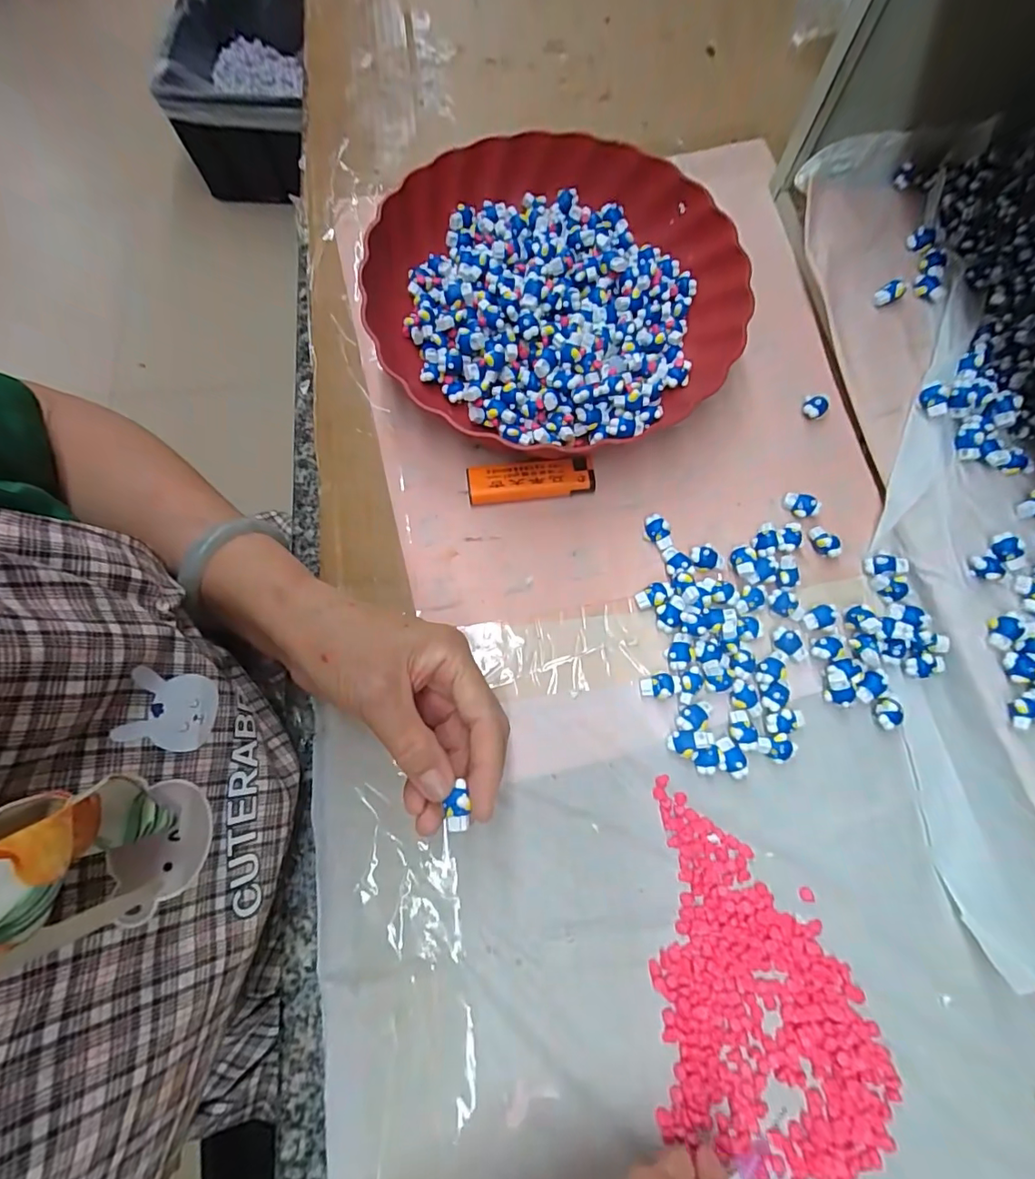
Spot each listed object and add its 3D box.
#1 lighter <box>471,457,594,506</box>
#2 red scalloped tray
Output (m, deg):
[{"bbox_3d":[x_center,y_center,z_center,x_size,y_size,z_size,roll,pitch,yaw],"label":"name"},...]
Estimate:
[{"bbox_3d":[0.009,-0.069,0.330,0.079,0.012,0.021,-7,76,-1],"label":"lighter"},{"bbox_3d":[0.025,-0.199,0.341,0.239,0.039,0.235,11,76,3],"label":"red scalloped tray"}]

